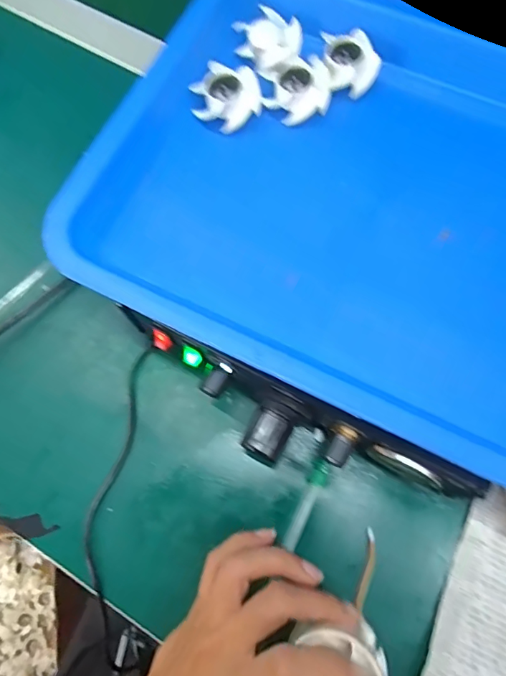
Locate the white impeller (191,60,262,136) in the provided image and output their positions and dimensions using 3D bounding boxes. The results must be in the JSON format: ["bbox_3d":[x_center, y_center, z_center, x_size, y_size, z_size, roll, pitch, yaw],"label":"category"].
[{"bbox_3d":[-0.017,-0.158,0.313,0.041,0.013,0.042,35,88,-2],"label":"white impeller"}]

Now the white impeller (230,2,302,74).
[{"bbox_3d":[0.011,-0.204,0.327,0.043,0.012,0.040,41,79,12],"label":"white impeller"}]

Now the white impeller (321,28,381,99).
[{"bbox_3d":[0.066,-0.184,0.321,0.033,0.016,0.039,-8,73,-1],"label":"white impeller"}]

